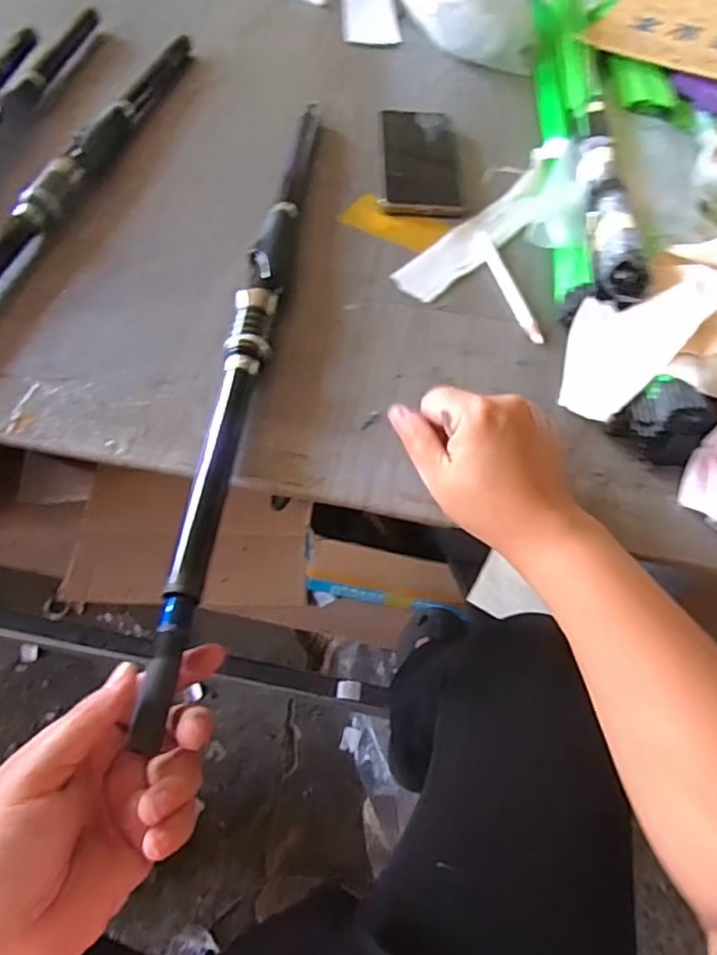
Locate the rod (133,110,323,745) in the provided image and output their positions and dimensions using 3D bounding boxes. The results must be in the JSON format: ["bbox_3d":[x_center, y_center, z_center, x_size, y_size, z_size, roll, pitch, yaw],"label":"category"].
[{"bbox_3d":[-0.073,-0.115,0.430,0.027,0.021,0.562,6,55,0],"label":"rod"}]

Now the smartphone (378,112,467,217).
[{"bbox_3d":[0.059,-0.296,0.566,0.073,0.016,0.149,3,57,-2],"label":"smartphone"}]

